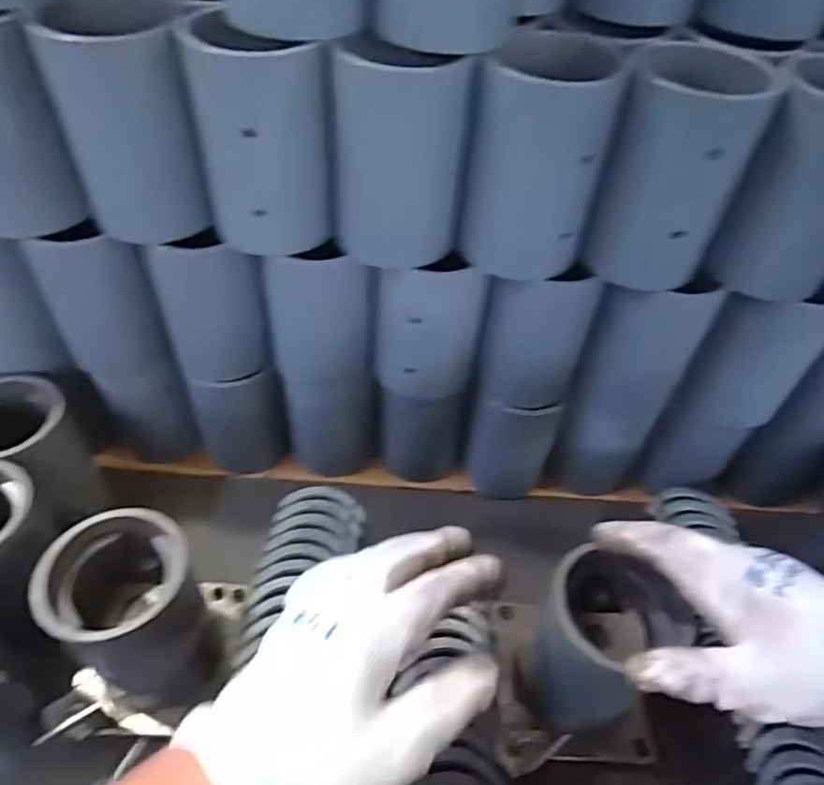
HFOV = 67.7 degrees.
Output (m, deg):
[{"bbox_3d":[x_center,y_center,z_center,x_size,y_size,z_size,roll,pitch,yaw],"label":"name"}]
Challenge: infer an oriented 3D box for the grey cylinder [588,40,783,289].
[{"bbox_3d":[0.161,-0.132,0.376,0.082,0.121,0.070,25,52,18],"label":"grey cylinder"}]

